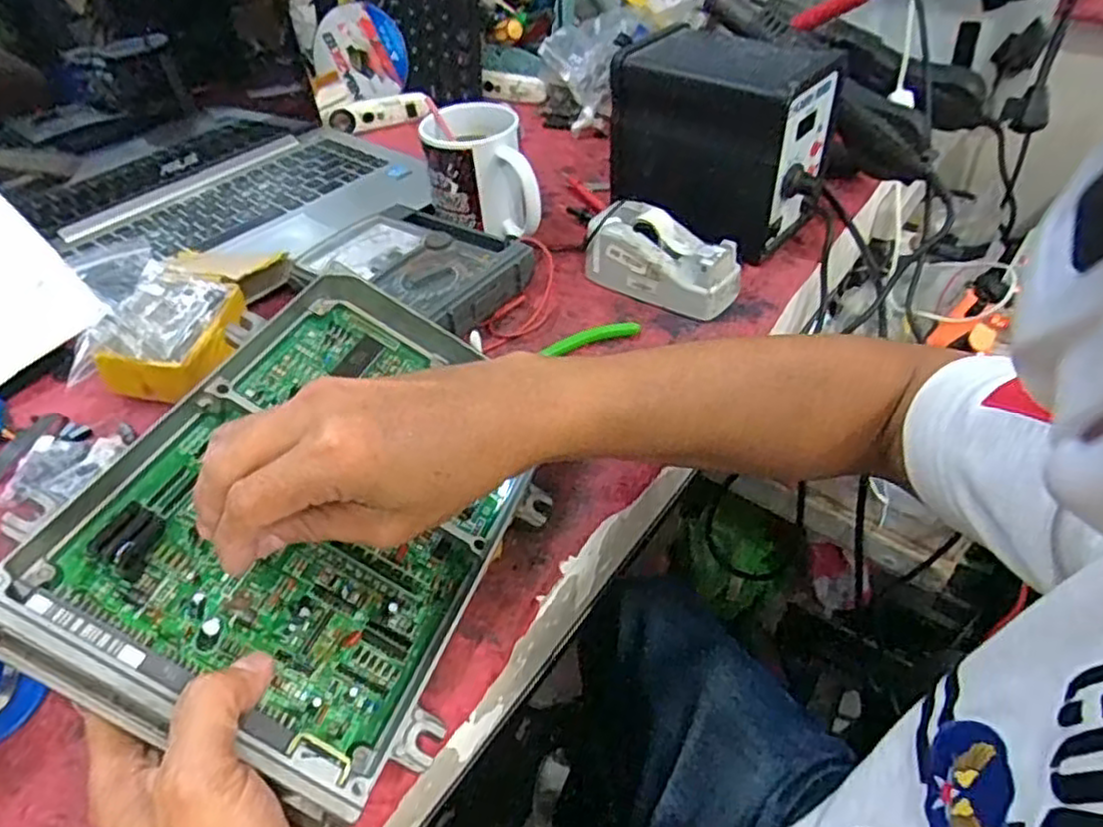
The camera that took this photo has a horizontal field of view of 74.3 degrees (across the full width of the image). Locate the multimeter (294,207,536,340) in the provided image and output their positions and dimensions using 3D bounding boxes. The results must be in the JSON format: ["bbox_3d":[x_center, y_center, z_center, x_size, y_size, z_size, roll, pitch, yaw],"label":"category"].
[{"bbox_3d":[-0.107,-0.117,0.577,0.159,0.033,0.129,24,49,26],"label":"multimeter"}]

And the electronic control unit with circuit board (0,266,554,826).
[{"bbox_3d":[-0.102,0.040,0.347,0.182,0.029,0.243,32,48,-4],"label":"electronic control unit with circuit board"}]

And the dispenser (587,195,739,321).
[{"bbox_3d":[0.084,-0.118,0.559,0.118,0.056,0.048,27,50,28],"label":"dispenser"}]

